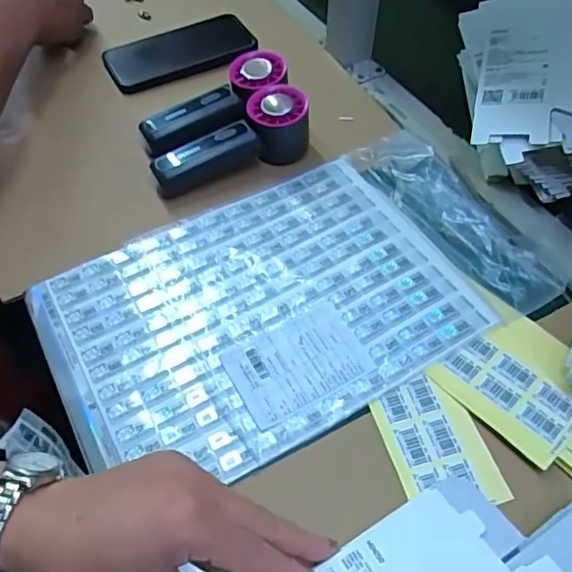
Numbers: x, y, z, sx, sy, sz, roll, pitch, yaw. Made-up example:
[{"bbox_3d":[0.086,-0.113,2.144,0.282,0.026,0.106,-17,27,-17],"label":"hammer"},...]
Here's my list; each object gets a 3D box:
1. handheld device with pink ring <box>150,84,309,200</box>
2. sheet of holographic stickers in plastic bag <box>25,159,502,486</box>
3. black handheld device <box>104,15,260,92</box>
[{"bbox_3d":[-0.049,-0.128,0.524,0.146,0.054,0.058,-34,60,-21],"label":"handheld device with pink ring"},{"bbox_3d":[-0.024,0.018,0.455,0.310,0.010,0.221,-26,58,-17],"label":"sheet of holographic stickers in plastic bag"},{"bbox_3d":[-0.120,-0.265,0.648,0.163,0.013,0.085,-24,58,-11],"label":"black handheld device"}]

